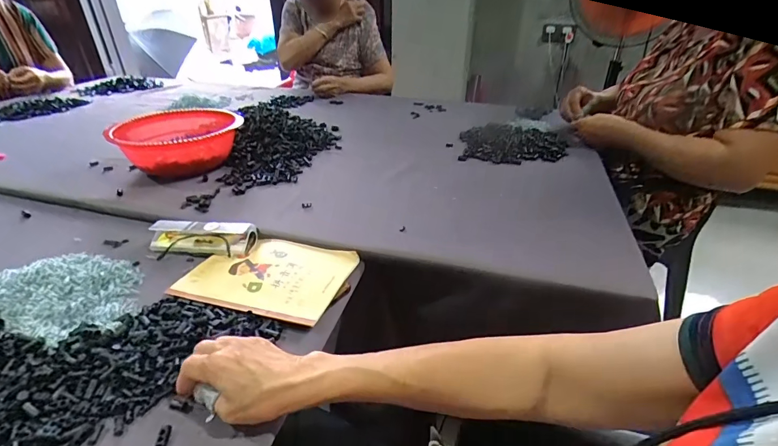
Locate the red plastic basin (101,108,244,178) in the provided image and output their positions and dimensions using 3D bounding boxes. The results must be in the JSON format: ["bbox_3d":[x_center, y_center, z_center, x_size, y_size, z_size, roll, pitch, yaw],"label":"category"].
[{"bbox_3d":[-0.415,-0.161,0.797,0.229,0.093,0.195,-26,40,-35],"label":"red plastic basin"}]

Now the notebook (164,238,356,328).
[{"bbox_3d":[-0.159,0.067,0.523,0.202,0.007,0.144,9,34,16],"label":"notebook"}]

